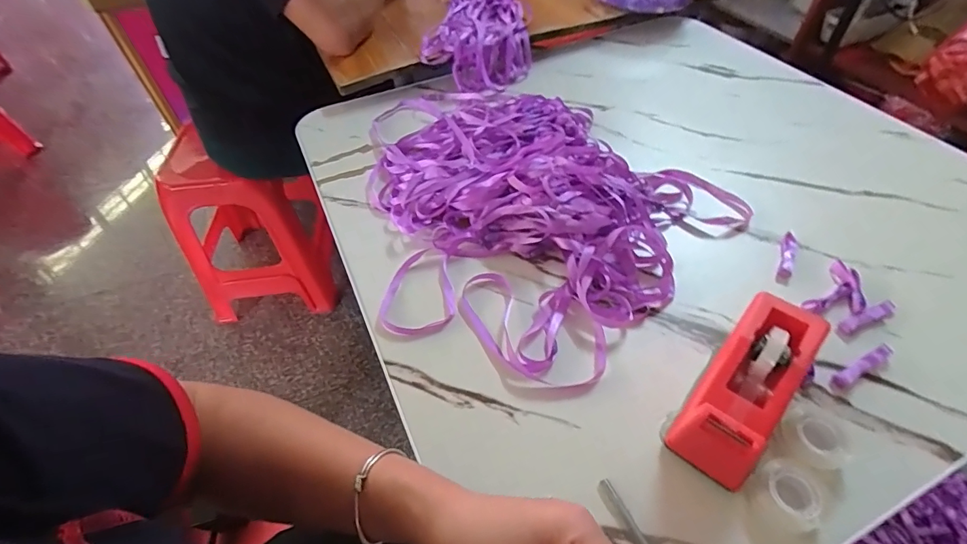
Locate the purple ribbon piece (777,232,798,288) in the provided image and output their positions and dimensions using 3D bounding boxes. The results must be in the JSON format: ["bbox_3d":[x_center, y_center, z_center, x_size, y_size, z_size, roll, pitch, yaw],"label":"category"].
[{"bbox_3d":[0.332,-0.015,0.495,0.014,0.009,0.073,23,54,20],"label":"purple ribbon piece"}]

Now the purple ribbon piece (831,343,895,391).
[{"bbox_3d":[0.342,0.086,0.408,0.070,0.008,0.014,-23,53,-17],"label":"purple ribbon piece"}]

